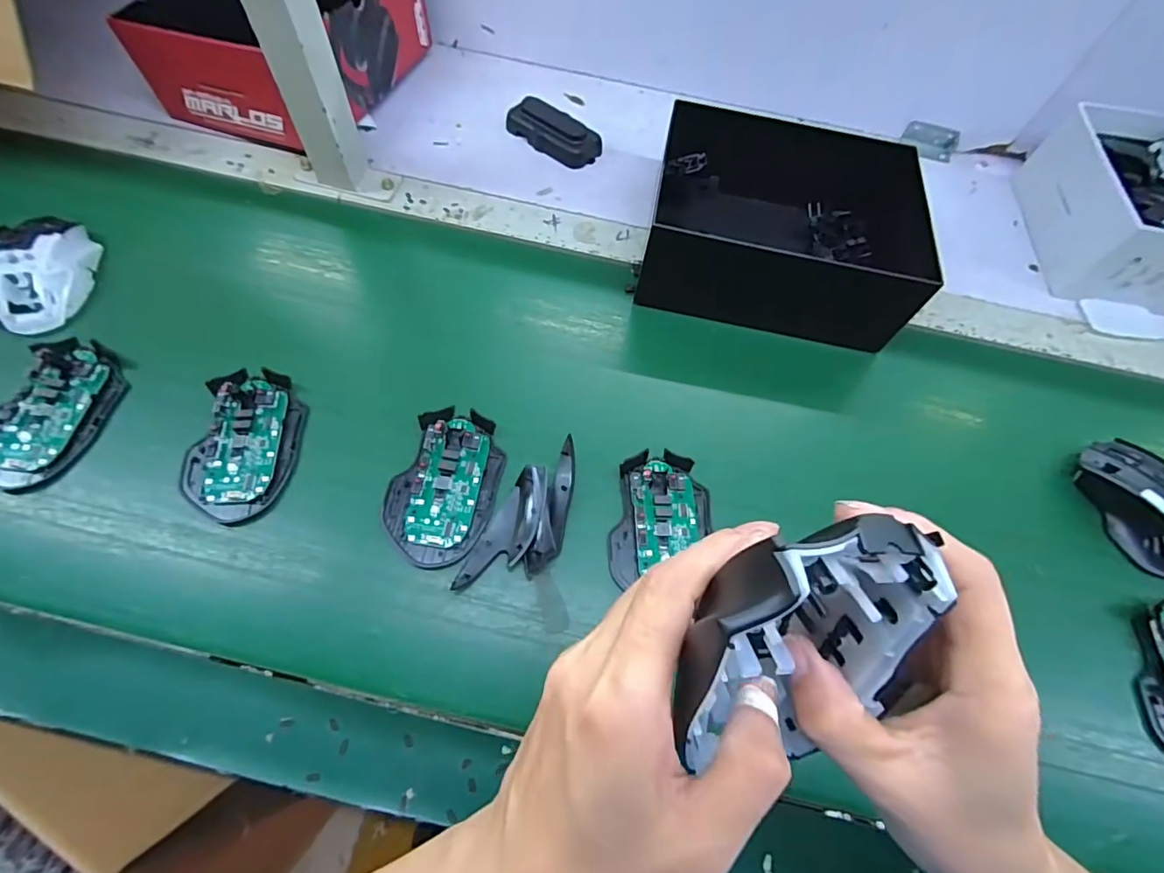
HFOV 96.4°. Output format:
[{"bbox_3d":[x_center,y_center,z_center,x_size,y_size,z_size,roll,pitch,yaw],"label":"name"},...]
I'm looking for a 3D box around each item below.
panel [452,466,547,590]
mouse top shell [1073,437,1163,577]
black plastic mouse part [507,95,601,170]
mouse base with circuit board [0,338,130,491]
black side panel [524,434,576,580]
[{"bbox_3d":[-0.050,0.066,0.364,0.032,0.012,0.097,26,66,10],"label":"panel"},{"bbox_3d":[0.429,0.054,0.395,0.054,0.041,0.108,-8,65,-7],"label":"mouse top shell"},{"bbox_3d":[-0.030,-0.322,0.549,0.100,0.024,0.044,34,67,13],"label":"black plastic mouse part"},{"bbox_3d":[-0.375,-0.018,0.368,0.063,0.020,0.108,18,65,6],"label":"mouse base with circuit board"},{"bbox_3d":[-0.017,0.051,0.375,0.020,0.014,0.099,15,65,4],"label":"black side panel"}]

